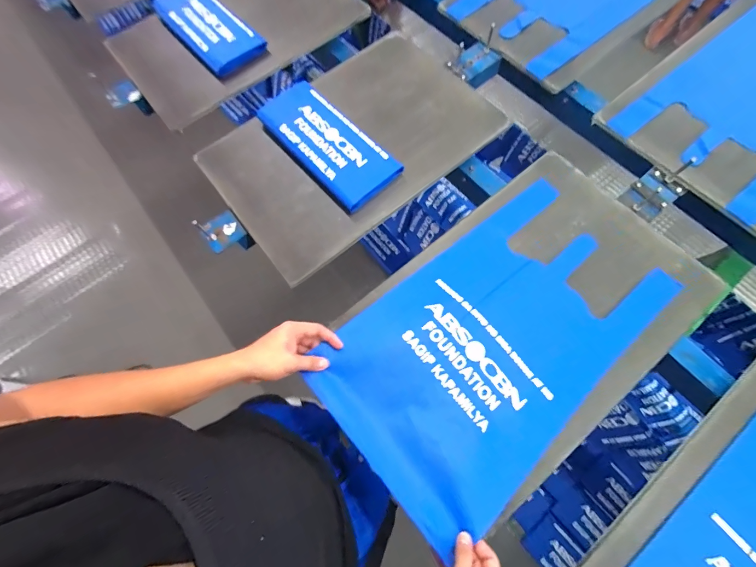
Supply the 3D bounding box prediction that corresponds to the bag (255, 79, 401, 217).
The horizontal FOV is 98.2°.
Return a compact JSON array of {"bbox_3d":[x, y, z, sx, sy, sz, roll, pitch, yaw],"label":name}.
[{"bbox_3d":[-0.120,-0.307,0.699,0.150,0.043,0.361,-41,74,-11],"label":"bag"}]

